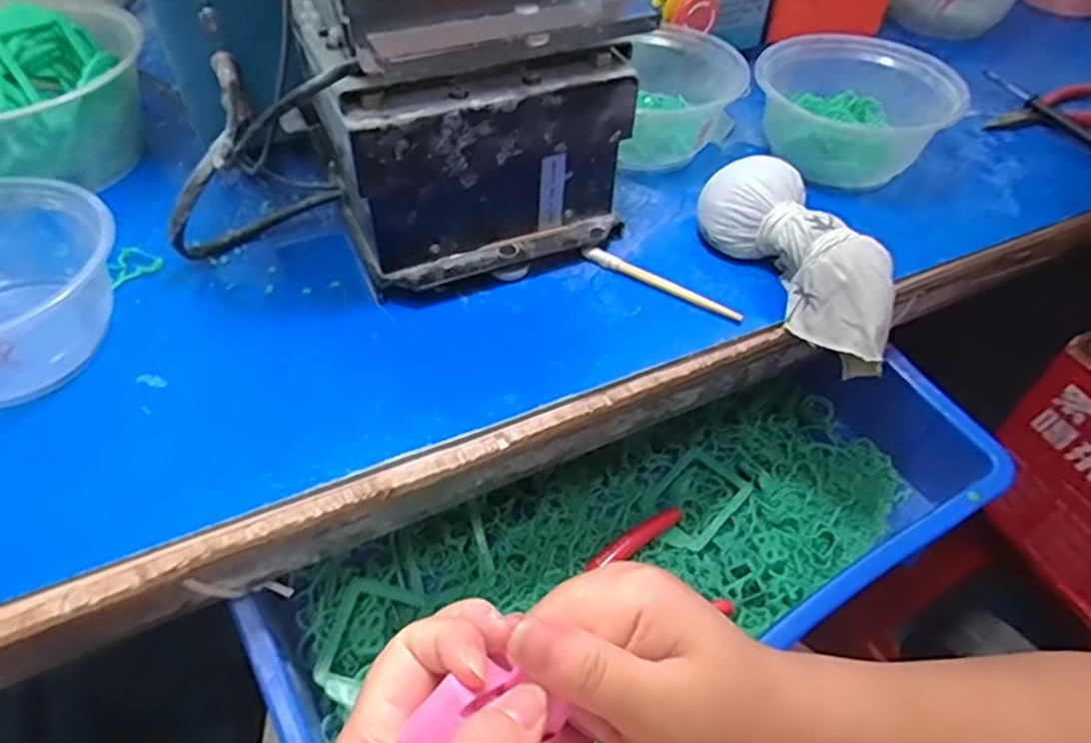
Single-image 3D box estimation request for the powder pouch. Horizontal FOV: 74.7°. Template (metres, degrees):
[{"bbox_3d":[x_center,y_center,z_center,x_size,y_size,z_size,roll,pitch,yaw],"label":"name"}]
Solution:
[{"bbox_3d":[0.151,-0.066,0.414,0.052,0.051,0.142,-25,67,-22],"label":"powder pouch"}]

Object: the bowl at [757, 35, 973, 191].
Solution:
[{"bbox_3d":[0.214,-0.186,0.511,0.134,0.059,0.127,12,49,8],"label":"bowl"}]

